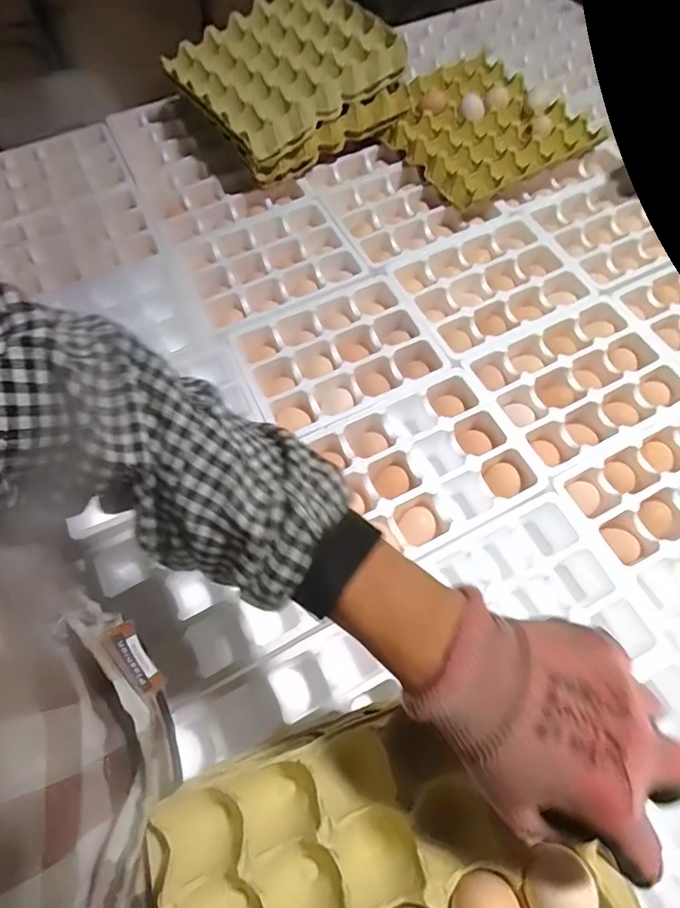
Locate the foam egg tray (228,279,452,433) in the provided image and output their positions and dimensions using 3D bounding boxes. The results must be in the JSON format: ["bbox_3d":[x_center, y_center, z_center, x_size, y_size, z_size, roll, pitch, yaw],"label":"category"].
[{"bbox_3d":[-0.003,-0.125,0.638,0.238,0.049,0.185,-24,65,-11],"label":"foam egg tray"}]

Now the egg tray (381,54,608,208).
[{"bbox_3d":[0.224,-0.528,0.779,0.273,0.057,0.285,-32,69,-13],"label":"egg tray"}]

